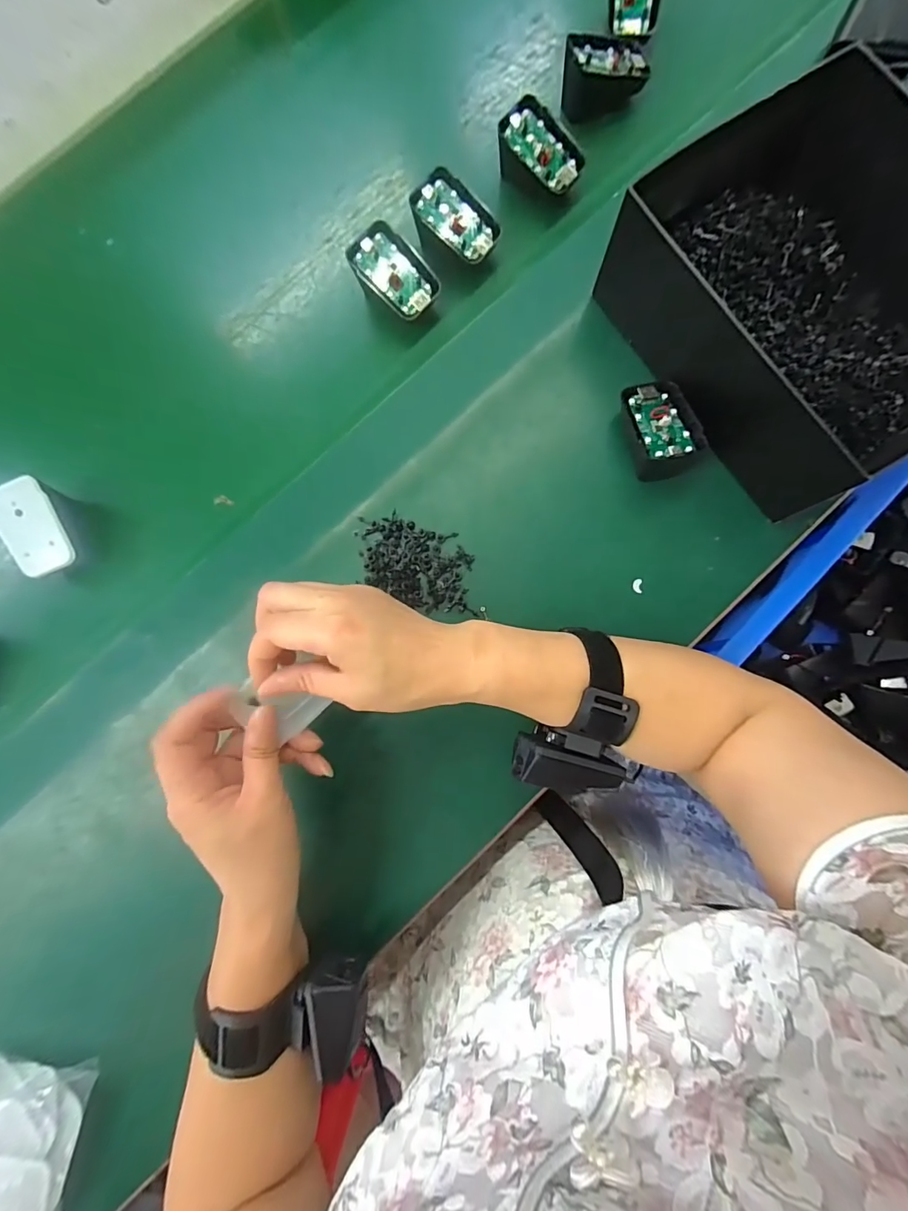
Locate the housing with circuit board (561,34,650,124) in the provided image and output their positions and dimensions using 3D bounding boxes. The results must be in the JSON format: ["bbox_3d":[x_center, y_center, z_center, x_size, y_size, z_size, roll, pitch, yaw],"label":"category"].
[{"bbox_3d":[0.124,-0.439,0.398,0.068,0.035,0.039,-11,82,3],"label":"housing with circuit board"}]

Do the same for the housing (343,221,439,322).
[{"bbox_3d":[-0.047,-0.260,0.384,0.050,0.044,0.067,-45,82,-2],"label":"housing"}]

